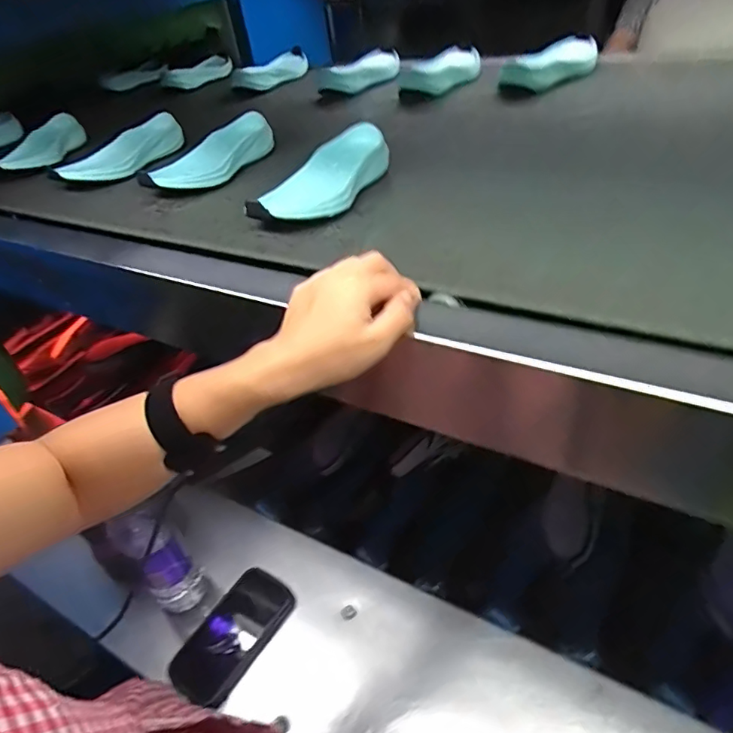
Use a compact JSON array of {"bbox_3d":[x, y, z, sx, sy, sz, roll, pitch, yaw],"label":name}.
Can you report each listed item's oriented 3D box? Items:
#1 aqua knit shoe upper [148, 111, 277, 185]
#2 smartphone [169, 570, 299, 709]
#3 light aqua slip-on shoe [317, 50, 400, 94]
[{"bbox_3d":[-0.194,-0.271,0.672,0.080,0.039,0.188,18,52,25],"label":"aqua knit shoe upper"},{"bbox_3d":[-0.161,0.325,0.646,0.086,0.009,0.154,20,46,30],"label":"smartphone"},{"bbox_3d":[-0.012,-0.517,0.935,0.063,0.037,0.178,29,57,32],"label":"light aqua slip-on shoe"}]

